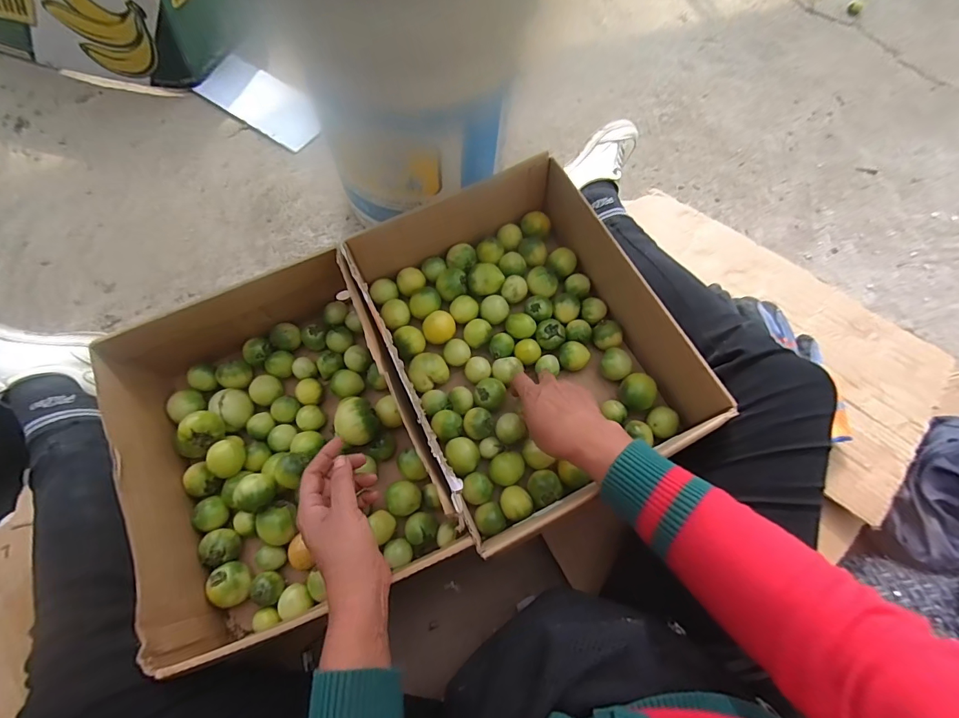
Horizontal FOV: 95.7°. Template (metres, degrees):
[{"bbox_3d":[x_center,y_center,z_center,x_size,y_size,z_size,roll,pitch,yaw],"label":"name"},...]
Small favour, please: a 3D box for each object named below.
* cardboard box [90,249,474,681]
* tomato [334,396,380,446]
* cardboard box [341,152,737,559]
[{"bbox_3d":[-0.217,0.087,0.463,0.245,0.107,0.344,-24,69,-13],"label":"cardboard box"},{"bbox_3d":[-0.133,0.070,0.475,0.043,0.042,0.051,-22,68,-12],"label":"tomato"},{"bbox_3d":[0.039,-0.026,0.484,0.273,0.109,0.368,-23,69,-12],"label":"cardboard box"}]

